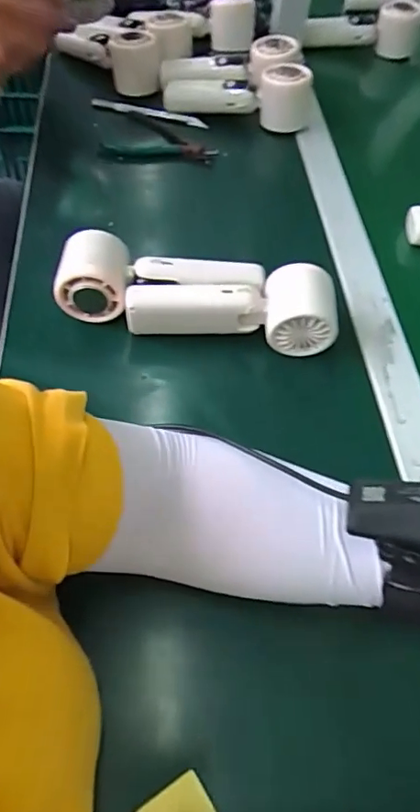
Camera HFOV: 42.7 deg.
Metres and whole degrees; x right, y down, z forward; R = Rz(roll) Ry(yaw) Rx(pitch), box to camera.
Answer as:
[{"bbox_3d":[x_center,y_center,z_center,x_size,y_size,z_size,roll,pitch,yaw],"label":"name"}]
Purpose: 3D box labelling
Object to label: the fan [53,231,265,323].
[{"bbox_3d":[-0.041,-0.109,0.445,0.165,0.050,0.054,1,55,-3],"label":"fan"}]

